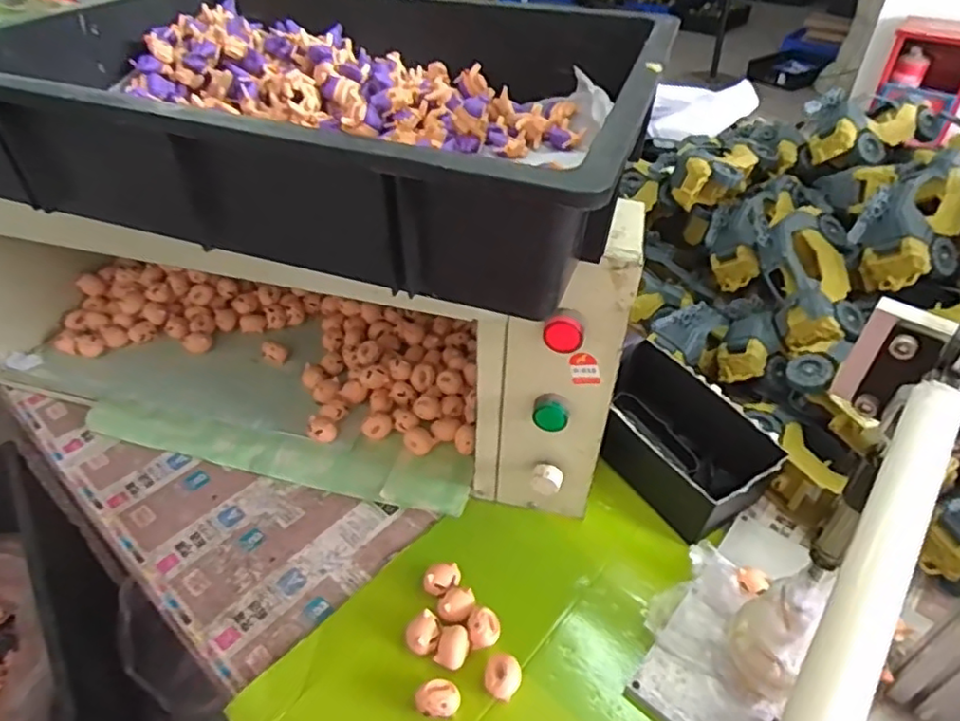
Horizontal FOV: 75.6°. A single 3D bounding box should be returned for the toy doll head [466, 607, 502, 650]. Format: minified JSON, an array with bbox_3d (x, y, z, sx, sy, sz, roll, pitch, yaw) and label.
[{"bbox_3d":[0.003,0.211,0.487,0.026,0.020,0.029,-2,41,-1],"label":"toy doll head"}]

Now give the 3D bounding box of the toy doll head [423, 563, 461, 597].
[{"bbox_3d":[-0.031,0.184,0.518,0.030,0.020,0.022,-5,41,-5],"label":"toy doll head"}]

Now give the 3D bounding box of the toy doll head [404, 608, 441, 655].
[{"bbox_3d":[-0.043,0.214,0.481,0.025,0.019,0.028,27,48,28],"label":"toy doll head"}]

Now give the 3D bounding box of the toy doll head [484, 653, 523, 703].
[{"bbox_3d":[0.017,0.237,0.460,0.027,0.025,0.027,-1,41,0],"label":"toy doll head"}]

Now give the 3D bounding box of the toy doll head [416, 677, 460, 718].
[{"bbox_3d":[-0.030,0.246,0.448,0.030,0.020,0.022,-3,41,-2],"label":"toy doll head"}]

